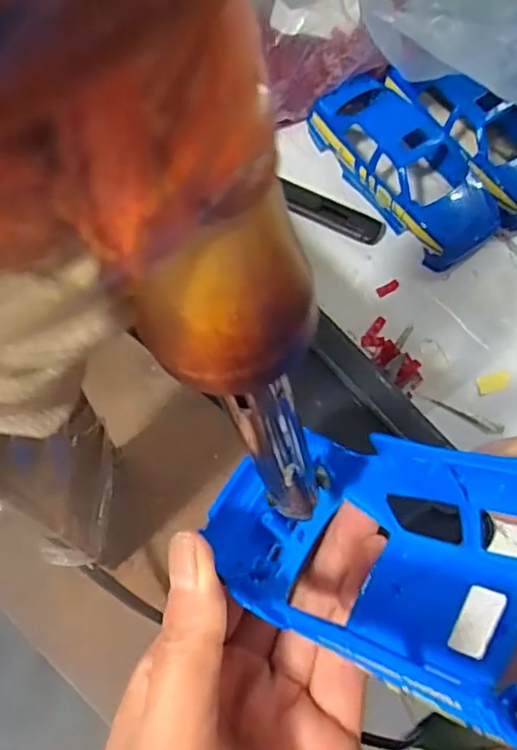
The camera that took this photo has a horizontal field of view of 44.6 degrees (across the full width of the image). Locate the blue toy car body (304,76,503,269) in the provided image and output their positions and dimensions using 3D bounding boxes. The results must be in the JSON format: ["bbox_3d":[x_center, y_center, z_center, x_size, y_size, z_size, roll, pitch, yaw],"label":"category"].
[{"bbox_3d":[0.087,-0.125,0.371,0.058,0.039,0.126,-38,74,-12],"label":"blue toy car body"}]

